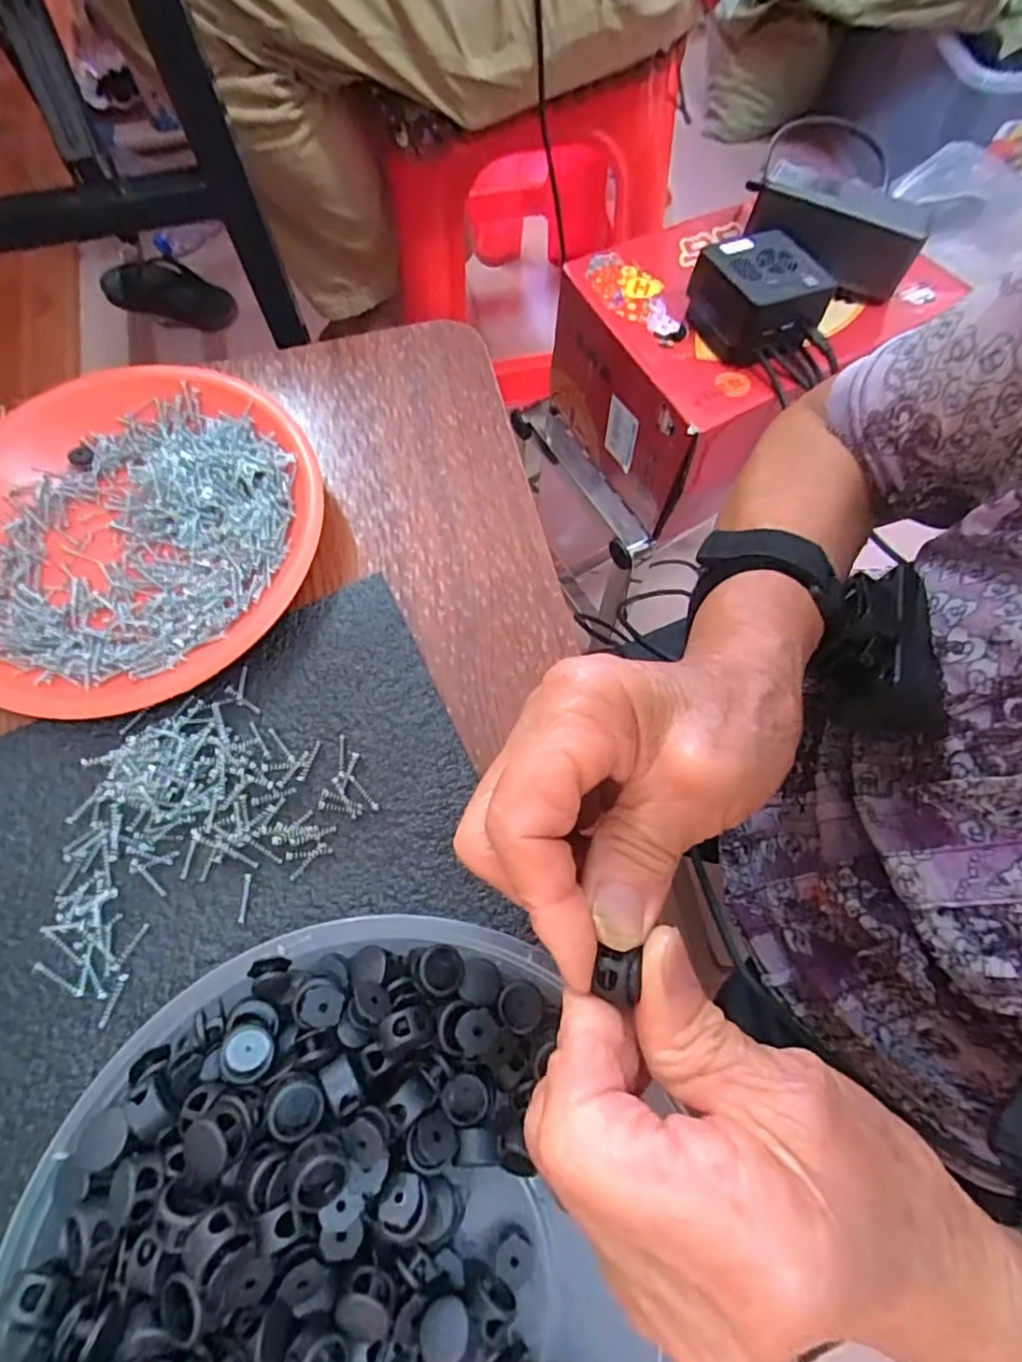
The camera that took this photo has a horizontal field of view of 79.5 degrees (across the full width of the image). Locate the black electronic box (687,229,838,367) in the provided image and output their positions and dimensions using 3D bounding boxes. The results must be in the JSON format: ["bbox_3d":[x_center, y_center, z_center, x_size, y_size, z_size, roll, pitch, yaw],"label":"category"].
[{"bbox_3d":[0.185,-0.287,0.463,0.081,0.052,0.084,-25,72,-10],"label":"black electronic box"}]

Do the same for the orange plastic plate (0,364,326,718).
[{"bbox_3d":[-0.195,-0.077,0.315,0.192,0.039,0.182,0,70,-1],"label":"orange plastic plate"}]

